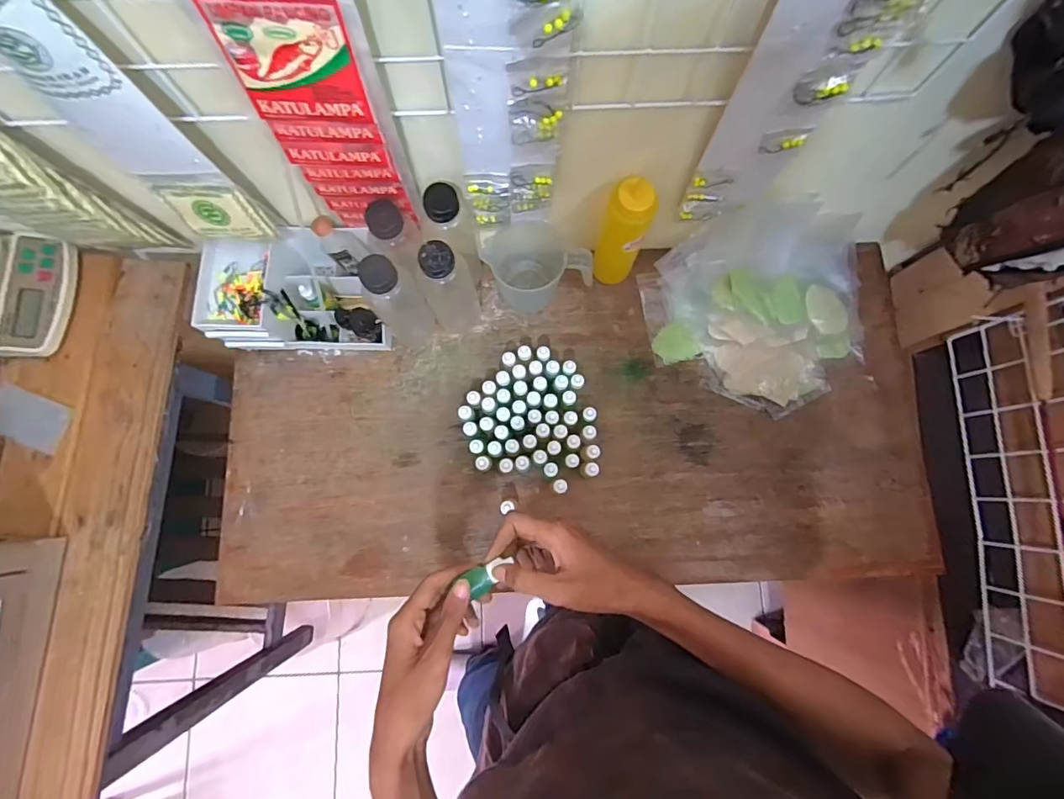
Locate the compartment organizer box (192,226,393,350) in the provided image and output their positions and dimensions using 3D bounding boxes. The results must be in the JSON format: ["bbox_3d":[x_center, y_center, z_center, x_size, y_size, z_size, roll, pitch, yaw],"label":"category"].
[{"bbox_3d":[-0.325,-0.153,0.667,0.232,0.114,0.151,-2,79,-1],"label":"compartment organizer box"}]

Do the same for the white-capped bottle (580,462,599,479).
[{"bbox_3d":[0.079,0.097,0.648,0.020,0.055,0.020,0,79,0],"label":"white-capped bottle"}]

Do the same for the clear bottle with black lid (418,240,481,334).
[{"bbox_3d":[-0.114,-0.151,0.625,0.061,0.198,0.065,0,79,0],"label":"clear bottle with black lid"}]

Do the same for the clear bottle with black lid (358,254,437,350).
[{"bbox_3d":[-0.177,-0.127,0.612,0.064,0.199,0.063,0,79,0],"label":"clear bottle with black lid"}]

